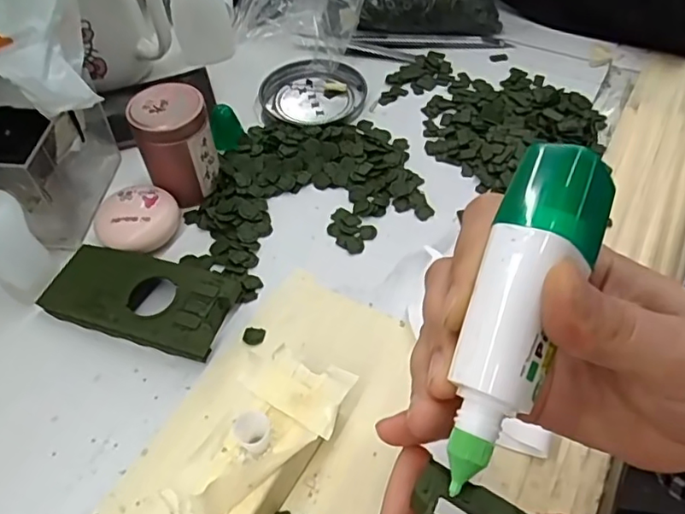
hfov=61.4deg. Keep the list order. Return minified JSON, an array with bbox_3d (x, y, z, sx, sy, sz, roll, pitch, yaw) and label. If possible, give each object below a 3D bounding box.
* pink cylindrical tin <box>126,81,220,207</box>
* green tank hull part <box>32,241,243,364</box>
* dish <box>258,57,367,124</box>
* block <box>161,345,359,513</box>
[{"bbox_3d":[-0.103,-0.070,0.359,0.044,0.063,0.041,-1,52,2],"label":"pink cylindrical tin"},{"bbox_3d":[-0.113,0.023,0.318,0.105,0.021,0.047,14,54,13],"label":"green tank hull part"},{"bbox_3d":[-0.022,-0.126,0.442,0.077,0.012,0.066,1,52,4],"label":"dish"},{"bbox_3d":[-0.033,0.082,0.250,0.046,0.048,0.084,21,56,18],"label":"block"}]

